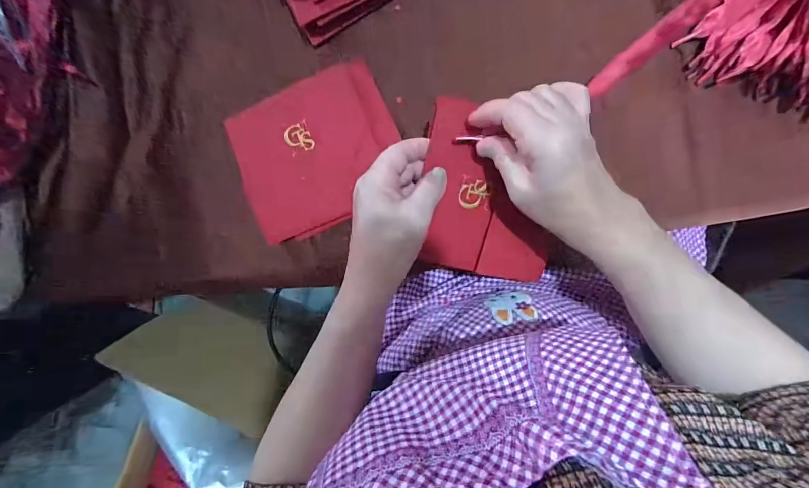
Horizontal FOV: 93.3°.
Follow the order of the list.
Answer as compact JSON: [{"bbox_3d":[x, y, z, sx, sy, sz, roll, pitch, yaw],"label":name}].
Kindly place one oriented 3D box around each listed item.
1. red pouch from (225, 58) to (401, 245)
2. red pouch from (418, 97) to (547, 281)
[{"bbox_3d":[-0.087,-0.090,0.383,0.163,0.028,0.134,-26,83,6],"label":"red pouch"},{"bbox_3d":[0.078,-0.042,0.337,0.127,0.007,0.143,6,102,-15],"label":"red pouch"}]

